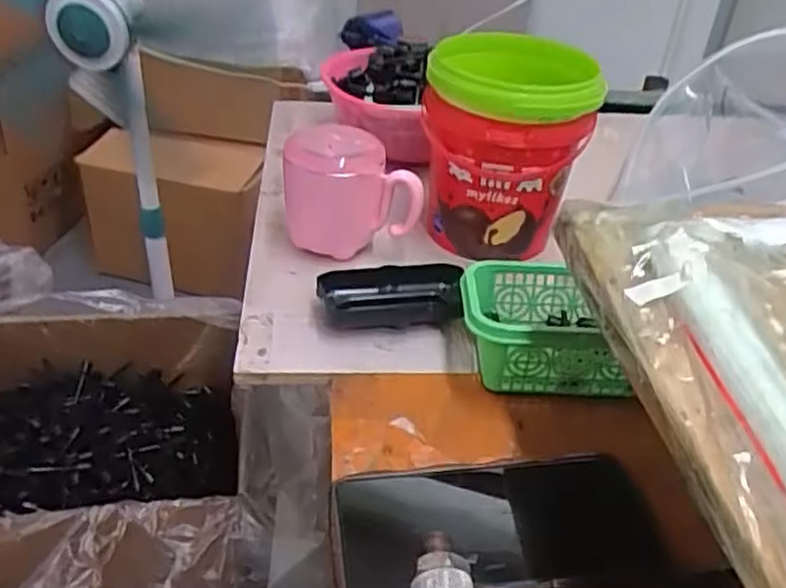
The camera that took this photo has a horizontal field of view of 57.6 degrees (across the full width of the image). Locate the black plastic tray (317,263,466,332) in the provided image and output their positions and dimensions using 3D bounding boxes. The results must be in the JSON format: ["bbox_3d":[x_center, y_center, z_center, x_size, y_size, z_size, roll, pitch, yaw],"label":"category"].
[{"bbox_3d":[0.000,0.001,0.532,0.105,0.026,0.052,-1,36,-8],"label":"black plastic tray"}]

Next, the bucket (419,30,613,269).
[{"bbox_3d":[0.090,-0.123,0.602,0.130,0.150,0.145,7,35,3],"label":"bucket"}]

